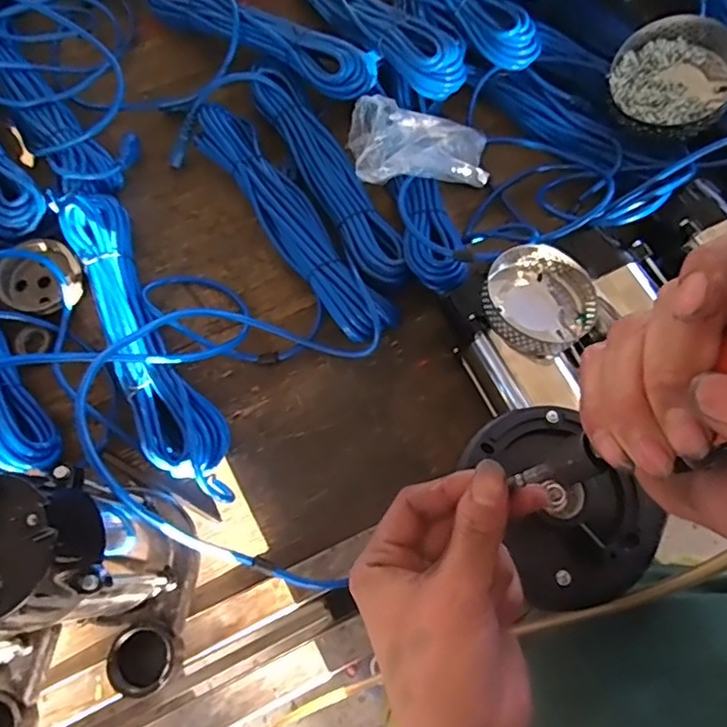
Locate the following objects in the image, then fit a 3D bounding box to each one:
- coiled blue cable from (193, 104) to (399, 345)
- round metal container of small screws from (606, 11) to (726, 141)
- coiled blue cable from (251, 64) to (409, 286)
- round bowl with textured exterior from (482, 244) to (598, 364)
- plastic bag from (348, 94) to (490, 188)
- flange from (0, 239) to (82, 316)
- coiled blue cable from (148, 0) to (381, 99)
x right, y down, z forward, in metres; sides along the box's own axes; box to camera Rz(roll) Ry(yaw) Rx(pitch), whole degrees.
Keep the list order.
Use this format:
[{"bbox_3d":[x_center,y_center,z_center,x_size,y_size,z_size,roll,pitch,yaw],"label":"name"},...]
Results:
[{"bbox_3d":[-0.086,-0.167,0.670,0.070,0.061,0.358,-32,73,-10],"label":"coiled blue cable"},{"bbox_3d":[0.357,-0.328,0.675,0.138,0.050,0.142,36,83,14],"label":"round metal container of small screws"},{"bbox_3d":[-0.041,-0.225,0.676,0.054,0.033,0.324,-28,75,-8],"label":"coiled blue cable"},{"bbox_3d":[0.166,-0.059,0.562,0.106,0.053,0.102,0,70,1],"label":"round bowl with textured exterior"},{"bbox_3d":[0.065,-0.249,0.661,0.158,0.067,0.105,-4,70,-1],"label":"plastic bag"},{"bbox_3d":[-0.364,-0.092,0.658,0.090,0.035,0.093,0,70,1],"label":"flange"},{"bbox_3d":[-0.142,-0.422,0.737,0.350,0.059,0.078,30,73,11],"label":"coiled blue cable"}]

